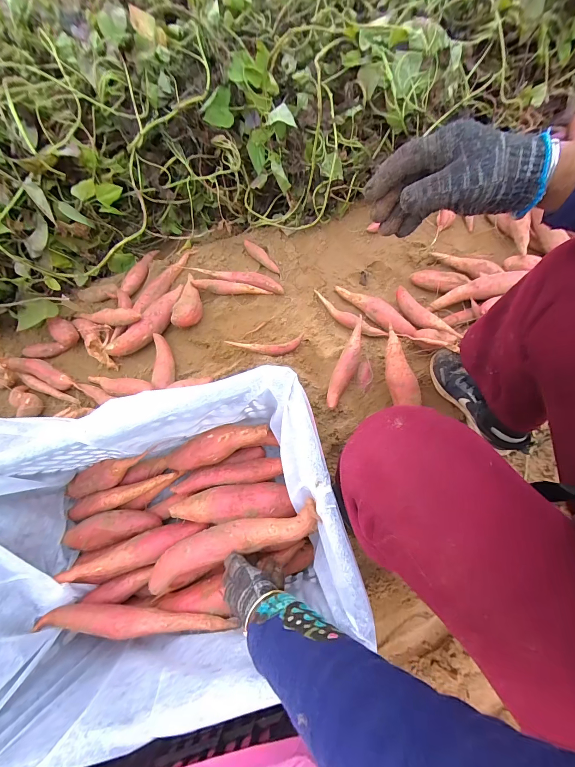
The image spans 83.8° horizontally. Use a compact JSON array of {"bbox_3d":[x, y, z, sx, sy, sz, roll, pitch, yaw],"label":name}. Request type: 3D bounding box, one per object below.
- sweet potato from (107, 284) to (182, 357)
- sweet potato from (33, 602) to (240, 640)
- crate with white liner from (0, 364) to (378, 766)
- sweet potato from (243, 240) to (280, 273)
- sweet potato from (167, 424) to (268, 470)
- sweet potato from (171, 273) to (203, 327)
[{"bbox_3d":[-0.323,-0.144,0.760,0.069,0.054,0.233,40,76,15],"label":"sweet potato"},{"bbox_3d":[-0.224,0.358,0.485,0.291,0.031,0.035,-2,69,2],"label":"sweet potato"},{"bbox_3d":[-0.177,0.225,0.469,0.484,0.251,0.380,-14,70,-3],"label":"crate with white liner"},{"bbox_3d":[-0.071,-0.337,0.844,0.031,0.022,0.125,-40,73,-12],"label":"sweet potato"},{"bbox_3d":[-0.134,0.119,0.592,0.199,0.070,0.052,-18,70,-4],"label":"sweet potato"},{"bbox_3d":[-0.246,-0.200,0.789,0.067,0.056,0.148,-9,69,-1],"label":"sweet potato"}]

